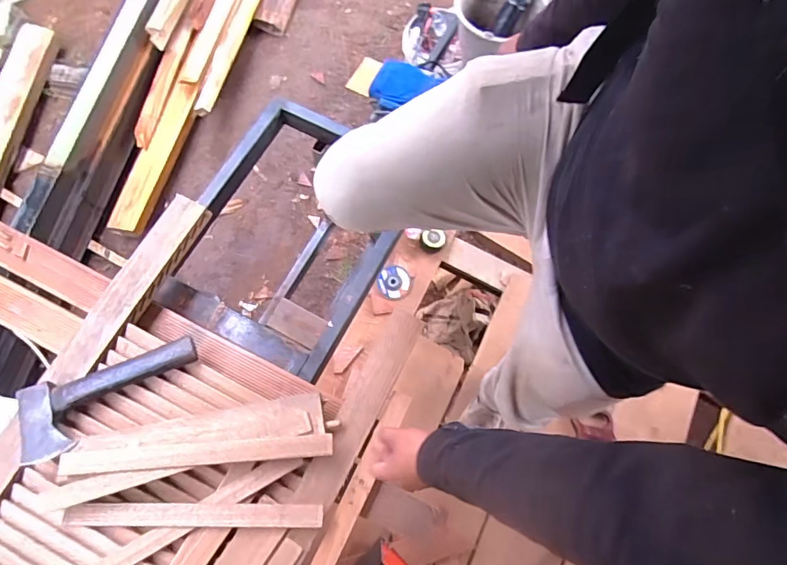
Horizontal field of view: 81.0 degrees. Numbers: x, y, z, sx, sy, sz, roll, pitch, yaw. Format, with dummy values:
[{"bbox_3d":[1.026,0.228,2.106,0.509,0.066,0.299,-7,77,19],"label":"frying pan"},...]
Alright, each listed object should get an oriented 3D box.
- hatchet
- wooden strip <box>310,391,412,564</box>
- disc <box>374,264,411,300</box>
[{"bbox_3d":[-0.442,0.180,0.723,0.265,0.035,0.111,-20,74,-9],"label":"hatchet"},{"bbox_3d":[-0.064,0.343,0.728,0.035,0.019,0.357,25,75,6],"label":"wooden strip"},{"bbox_3d":[0.000,-0.001,1.302,0.096,0.008,0.101,8,70,-2],"label":"disc"}]

